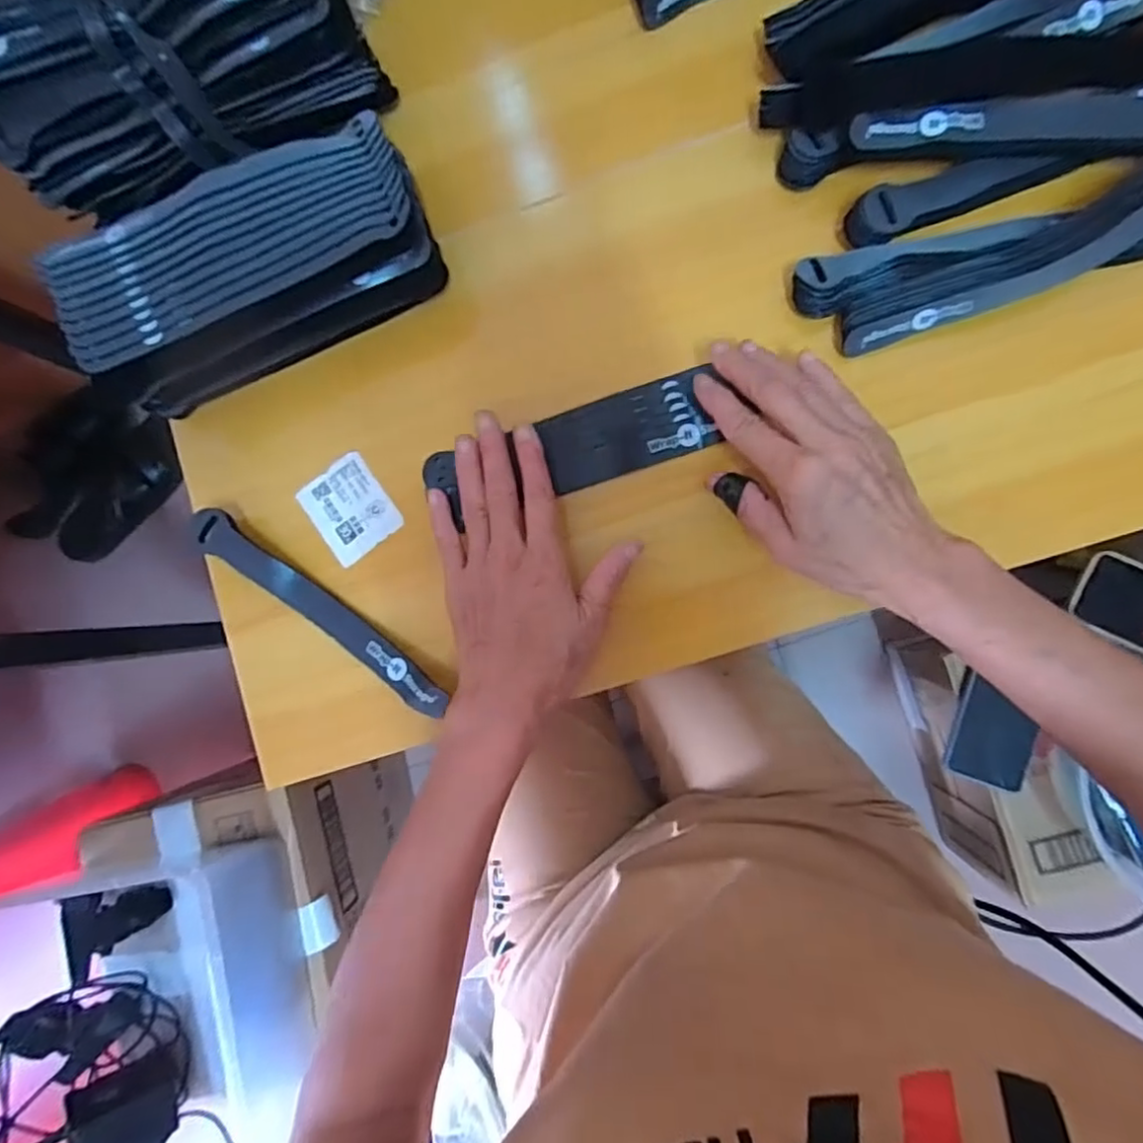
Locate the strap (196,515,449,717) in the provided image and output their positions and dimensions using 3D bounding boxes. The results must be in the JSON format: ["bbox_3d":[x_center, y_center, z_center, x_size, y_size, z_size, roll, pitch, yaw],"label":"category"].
[{"bbox_3d":[-0.150,0.023,0.385,0.185,0.021,0.026,34,93,6],"label":"strap"}]

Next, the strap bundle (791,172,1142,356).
[{"bbox_3d":[0.231,-0.168,0.340,0.204,0.029,0.051,-13,88,6],"label":"strap bundle"}]

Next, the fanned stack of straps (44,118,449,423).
[{"bbox_3d":[-0.180,-0.171,0.364,0.205,0.060,0.090,-23,87,6],"label":"fanned stack of straps"}]

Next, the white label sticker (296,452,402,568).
[{"bbox_3d":[-0.140,-0.040,0.401,0.048,0.004,0.059,-36,84,0],"label":"white label sticker"}]

